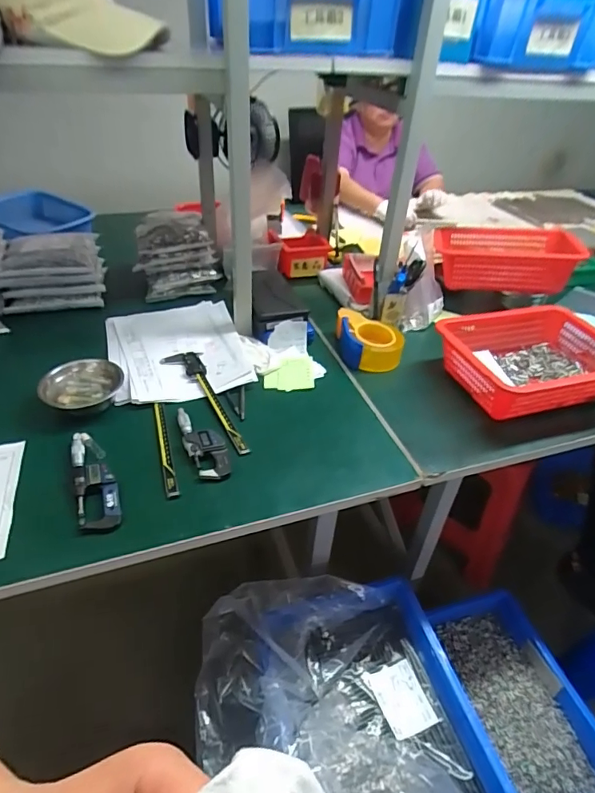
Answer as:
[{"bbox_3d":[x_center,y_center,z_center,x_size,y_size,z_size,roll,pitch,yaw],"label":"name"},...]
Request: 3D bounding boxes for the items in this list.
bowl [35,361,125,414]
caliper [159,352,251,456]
[{"bbox_3d":[-0.360,-0.014,0.817,0.122,0.051,0.122,2,40,-2],"label":"bowl"},{"bbox_3d":[-0.153,0.005,0.842,0.070,0.022,0.280,-21,46,-26],"label":"caliper"}]

